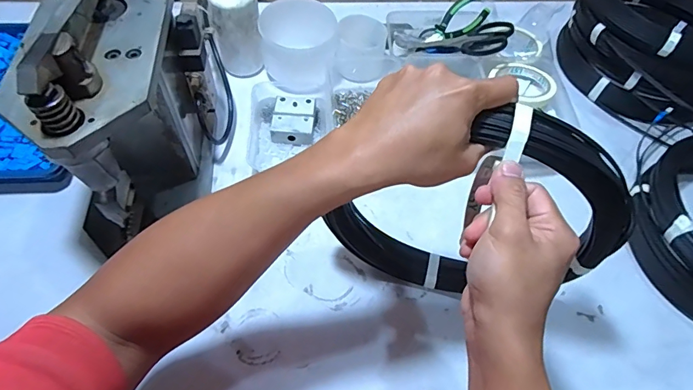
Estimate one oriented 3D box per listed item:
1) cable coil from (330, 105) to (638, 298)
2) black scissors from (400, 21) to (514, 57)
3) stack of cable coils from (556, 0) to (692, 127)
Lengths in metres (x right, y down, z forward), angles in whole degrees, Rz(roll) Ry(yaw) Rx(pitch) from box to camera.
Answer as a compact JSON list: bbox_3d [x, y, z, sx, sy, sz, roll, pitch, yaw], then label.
[{"bbox_3d":[0.123,0.023,0.437,0.266,0.282,0.047,13,57,4],"label":"cable coil"},{"bbox_3d":[0.179,-0.255,0.712,0.187,0.022,0.068,12,51,38],"label":"black scissors"},{"bbox_3d":[0.518,-0.274,0.712,0.268,0.155,0.294,-35,65,-24],"label":"stack of cable coils"}]

